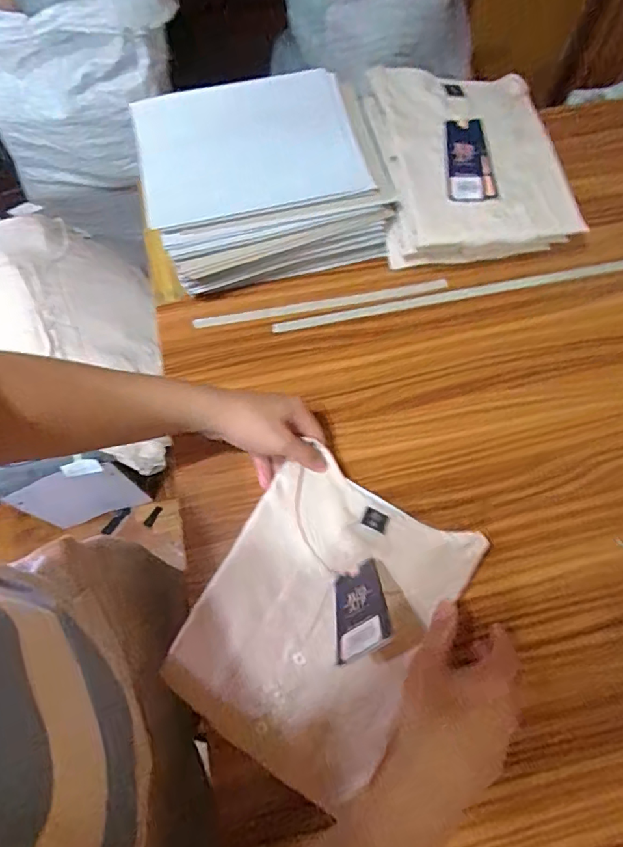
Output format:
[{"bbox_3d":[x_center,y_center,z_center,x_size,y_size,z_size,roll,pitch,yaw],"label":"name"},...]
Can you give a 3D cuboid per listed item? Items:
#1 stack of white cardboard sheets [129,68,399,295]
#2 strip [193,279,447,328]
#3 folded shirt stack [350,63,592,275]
[{"bbox_3d":[-0.057,-0.306,0.658,0.284,0.106,0.238,-16,68,-5],"label":"stack of white cardboard sheets"},{"bbox_3d":[0.013,-0.149,0.648,0.316,0.004,0.013,-10,68,-3],"label":"strip"},{"bbox_3d":[0.187,-0.331,0.654,0.212,0.072,0.264,-11,77,5],"label":"folded shirt stack"}]

